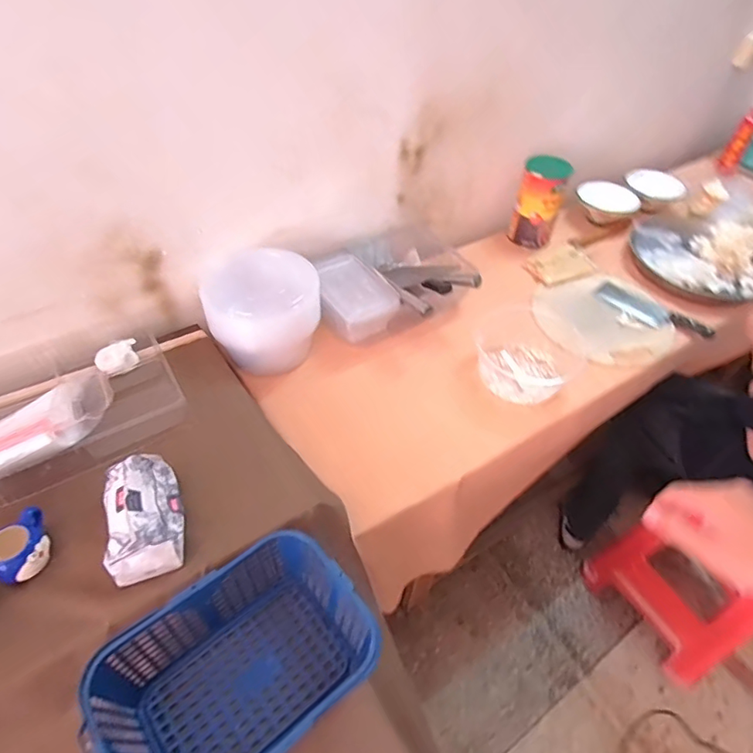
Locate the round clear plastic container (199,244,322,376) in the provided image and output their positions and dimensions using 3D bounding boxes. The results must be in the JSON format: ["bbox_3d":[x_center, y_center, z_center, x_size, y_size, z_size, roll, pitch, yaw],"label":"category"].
[{"bbox_3d":[-0.241,-0.149,1.066,0.211,0.159,0.213,1,48,-1],"label":"round clear plastic container"}]

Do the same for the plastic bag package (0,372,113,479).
[{"bbox_3d":[-0.555,0.086,0.811,0.272,0.059,0.141,-32,57,-27],"label":"plastic bag package"}]

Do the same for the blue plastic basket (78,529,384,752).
[{"bbox_3d":[-0.179,0.396,0.688,0.338,0.137,0.236,-33,57,-28],"label":"blue plastic basket"}]

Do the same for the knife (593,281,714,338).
[{"bbox_3d":[0.699,-0.165,1.311,0.084,0.020,0.284,-36,59,-29],"label":"knife"}]

